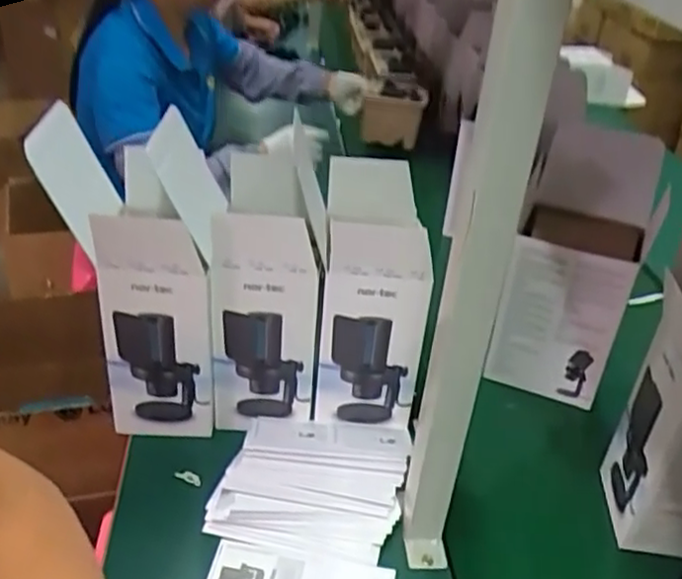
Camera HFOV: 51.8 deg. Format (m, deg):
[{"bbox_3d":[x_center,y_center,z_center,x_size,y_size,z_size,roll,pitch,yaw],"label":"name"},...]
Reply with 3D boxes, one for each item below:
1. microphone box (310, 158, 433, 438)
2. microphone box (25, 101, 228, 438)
[{"bbox_3d":[0.038,-0.003,0.850,0.116,0.277,0.193,5,33,1],"label":"microphone box"},{"bbox_3d":[-0.220,-0.018,0.802,0.167,0.351,0.176,-3,34,-11],"label":"microphone box"}]

